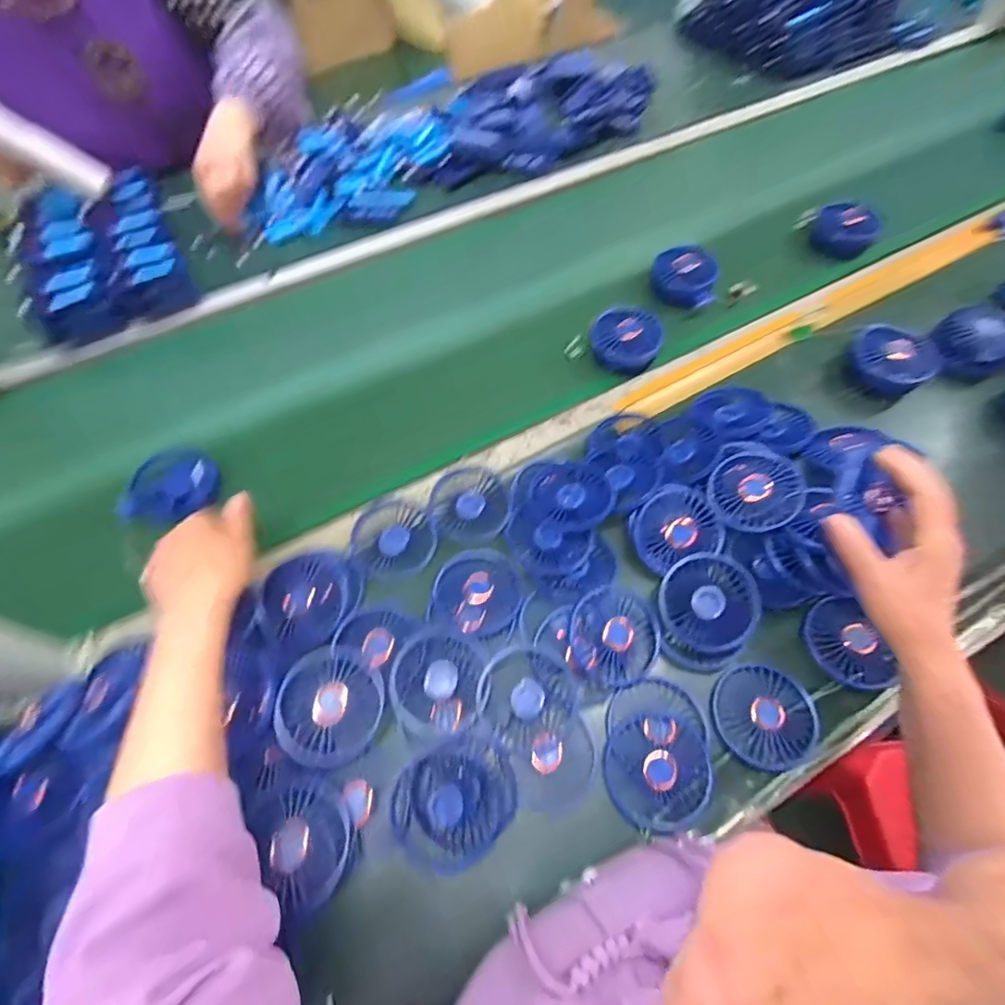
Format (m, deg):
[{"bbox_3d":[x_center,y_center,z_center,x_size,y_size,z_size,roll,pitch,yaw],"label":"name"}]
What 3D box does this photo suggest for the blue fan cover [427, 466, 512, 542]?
[{"bbox_3d":[-0.037,0.002,0.574,0.084,0.017,0.097,-22,61,-9],"label":"blue fan cover"}]

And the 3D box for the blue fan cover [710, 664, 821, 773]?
[{"bbox_3d":[0.237,0.192,0.469,0.088,0.015,0.086,-16,60,-6],"label":"blue fan cover"}]

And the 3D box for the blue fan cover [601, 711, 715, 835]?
[{"bbox_3d":[0.135,0.228,0.444,0.087,0.016,0.087,-27,62,-12],"label":"blue fan cover"}]

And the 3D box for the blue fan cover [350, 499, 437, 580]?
[{"bbox_3d":[-0.118,0.038,0.562,0.086,0.013,0.097,-27,62,-12],"label":"blue fan cover"}]

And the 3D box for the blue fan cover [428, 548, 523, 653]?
[{"bbox_3d":[-0.025,0.090,0.518,0.088,0.013,0.089,19,63,14],"label":"blue fan cover"}]

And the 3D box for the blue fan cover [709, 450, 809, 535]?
[{"bbox_3d":[0.260,-0.013,0.536,0.084,0.021,0.085,-42,64,-1],"label":"blue fan cover"}]

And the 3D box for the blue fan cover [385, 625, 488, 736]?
[{"bbox_3d":[-0.062,0.161,0.479,0.084,0.008,0.091,8,61,8],"label":"blue fan cover"}]

